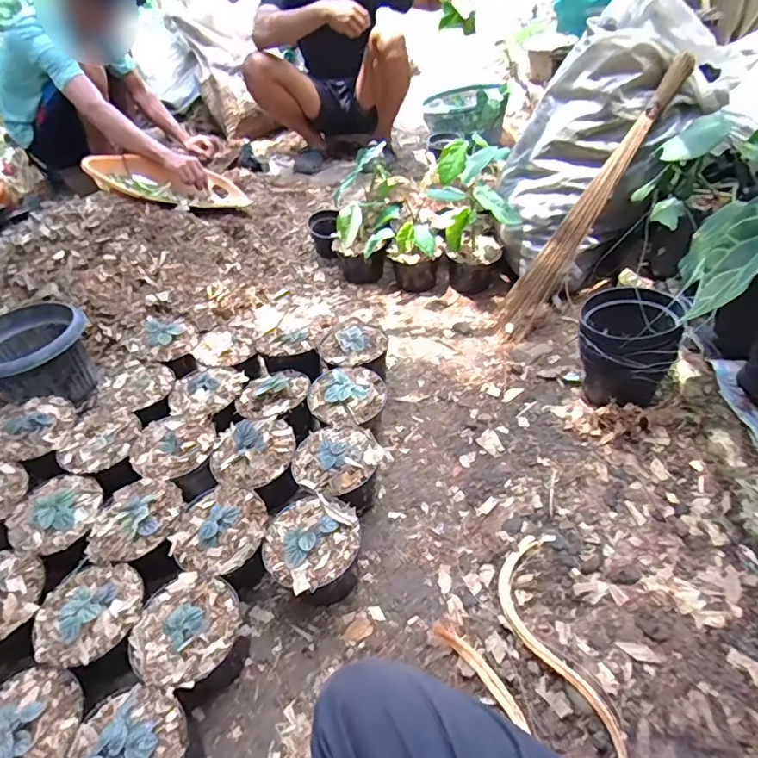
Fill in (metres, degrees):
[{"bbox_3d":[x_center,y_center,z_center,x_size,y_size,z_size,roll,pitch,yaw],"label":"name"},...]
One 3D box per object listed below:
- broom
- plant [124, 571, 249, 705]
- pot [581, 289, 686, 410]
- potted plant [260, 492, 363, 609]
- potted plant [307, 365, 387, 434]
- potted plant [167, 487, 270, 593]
[{"bbox_3d":[0.486,-0.397,1.214,0.101,0.696,0.124,10,28,-45],"label":"broom"},{"bbox_3d":[-0.262,0.366,0.734,0.139,0.113,0.141,-32,48,-26],"label":"plant"},{"bbox_3d":[0.467,-0.041,1.010,0.168,0.240,0.155,16,47,22],"label":"pot"},{"bbox_3d":[-0.101,0.271,0.812,0.144,0.112,0.144,25,51,30],"label":"potted plant"},{"bbox_3d":[-0.057,0.062,1.021,0.145,0.128,0.145,-2,45,2],"label":"potted plant"},{"bbox_3d":[-0.244,0.265,0.836,0.144,0.112,0.144,-3,42,3],"label":"potted plant"}]

